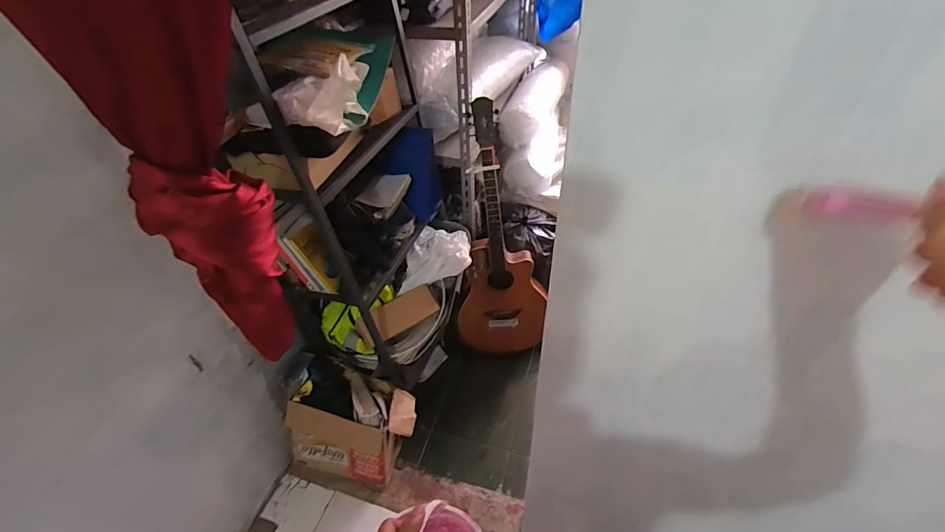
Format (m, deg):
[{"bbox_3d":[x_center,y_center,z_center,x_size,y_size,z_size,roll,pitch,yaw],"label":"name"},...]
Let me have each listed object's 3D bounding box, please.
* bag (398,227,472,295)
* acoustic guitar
[{"bbox_3d":[-0.143,-0.046,1.532,0.272,0.130,0.230,-12,45,-9],"label":"bag"},{"bbox_3d":[0.086,-0.101,1.663,0.350,1.012,0.104,-8,20,-5],"label":"acoustic guitar"}]

